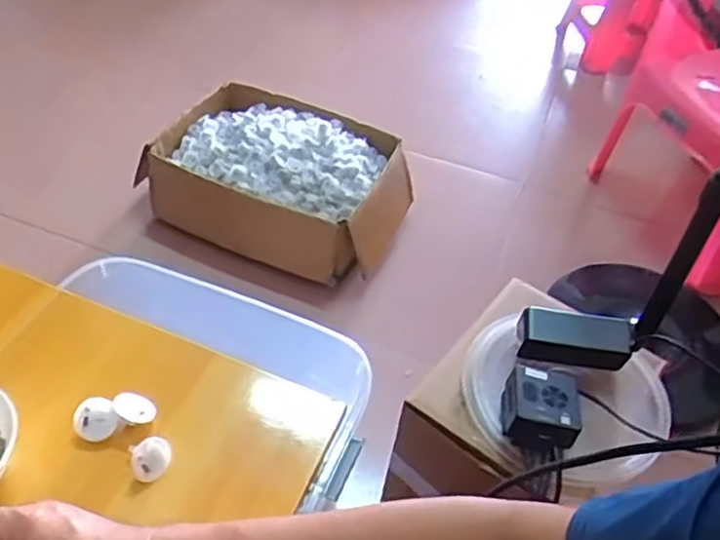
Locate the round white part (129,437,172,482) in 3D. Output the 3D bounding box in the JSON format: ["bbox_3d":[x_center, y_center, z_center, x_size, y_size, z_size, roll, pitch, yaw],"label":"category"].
[{"bbox_3d":[-0.166,0.148,0.553,0.032,0.032,0.015,-25,9,-16],"label":"round white part"}]

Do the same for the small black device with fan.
[{"bbox_3d":[0.207,0.158,0.795,0.078,0.048,0.084,10,45,3],"label":"small black device with fan"}]

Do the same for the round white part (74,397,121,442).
[{"bbox_3d":[-0.214,0.122,0.565,0.031,0.023,0.031,4,46,-4],"label":"round white part"}]

